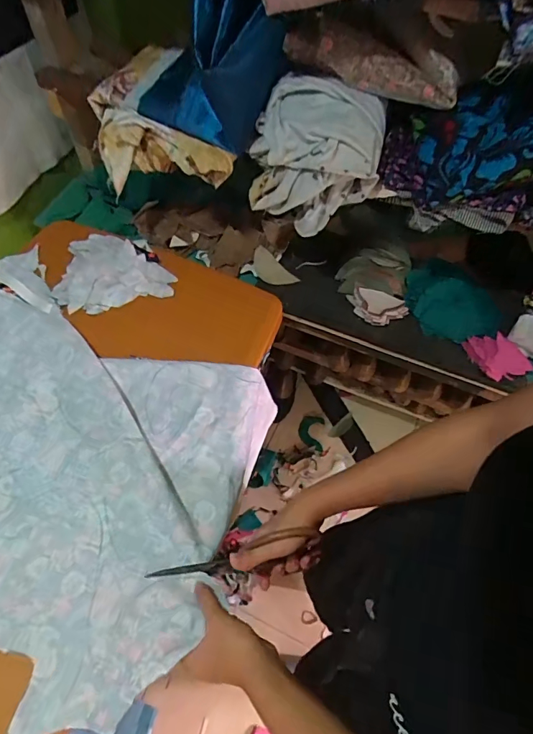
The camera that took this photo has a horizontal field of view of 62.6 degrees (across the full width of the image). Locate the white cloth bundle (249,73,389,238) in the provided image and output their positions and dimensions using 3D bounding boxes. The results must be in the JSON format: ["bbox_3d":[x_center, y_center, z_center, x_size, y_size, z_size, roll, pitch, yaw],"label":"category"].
[{"bbox_3d":[0.073,-0.317,0.664,0.184,0.155,0.128,16,59,5],"label":"white cloth bundle"}]

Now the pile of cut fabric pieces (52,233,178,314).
[{"bbox_3d":[-0.268,-0.173,0.754,0.186,0.023,0.170,-14,61,-13],"label":"pile of cut fabric pieces"}]

